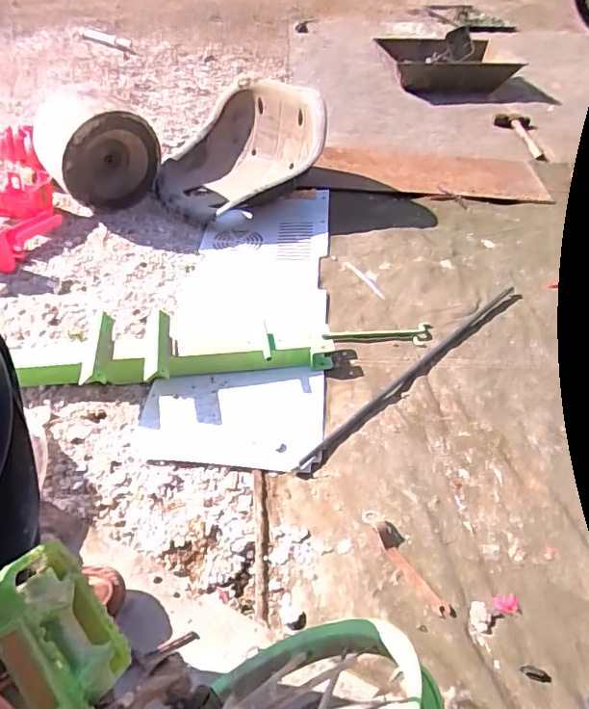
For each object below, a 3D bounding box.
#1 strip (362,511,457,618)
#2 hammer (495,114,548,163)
[{"bbox_3d":[0.147,0.268,0.701,0.032,0.006,0.160,-21,49,-24],"label":"strip"},{"bbox_3d":[0.678,-0.660,1.630,0.130,0.025,0.293,7,44,3],"label":"hammer"}]

